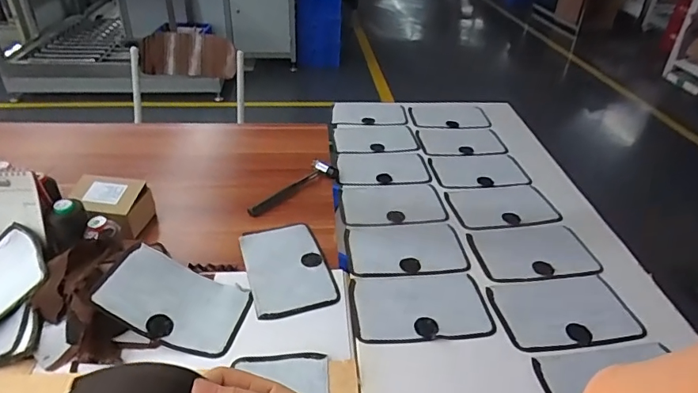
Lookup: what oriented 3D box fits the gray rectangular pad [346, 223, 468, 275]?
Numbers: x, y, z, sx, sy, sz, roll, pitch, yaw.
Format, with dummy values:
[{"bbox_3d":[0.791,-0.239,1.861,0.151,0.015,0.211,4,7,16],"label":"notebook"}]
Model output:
[{"bbox_3d":[0.109,0.098,0.908,0.217,0.015,0.138,0,34,-3],"label":"gray rectangular pad"}]

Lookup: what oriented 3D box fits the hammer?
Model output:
[{"bbox_3d":[-0.118,-0.018,1.042,0.072,0.027,0.229,23,39,28],"label":"hammer"}]

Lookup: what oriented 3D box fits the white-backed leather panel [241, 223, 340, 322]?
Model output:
[{"bbox_3d":[-0.113,0.121,0.855,0.138,0.010,0.219,-9,35,-17],"label":"white-backed leather panel"}]

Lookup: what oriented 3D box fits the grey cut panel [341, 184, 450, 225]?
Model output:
[{"bbox_3d":[0.092,0.016,1.027,0.216,0.010,0.136,-2,35,-4],"label":"grey cut panel"}]

